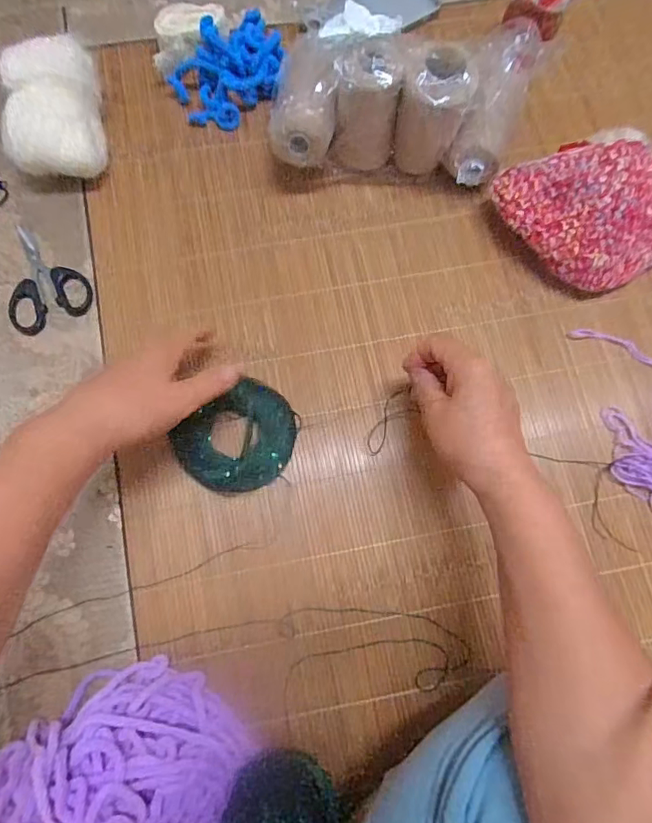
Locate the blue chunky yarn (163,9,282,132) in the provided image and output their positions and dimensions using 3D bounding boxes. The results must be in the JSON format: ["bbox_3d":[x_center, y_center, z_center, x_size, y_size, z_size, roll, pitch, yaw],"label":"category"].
[{"bbox_3d":[-0.095,-0.347,0.512,0.120,0.040,0.085,-35,79,-8],"label":"blue chunky yarn"}]

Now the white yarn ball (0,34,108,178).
[{"bbox_3d":[-0.255,-0.278,0.473,0.080,0.083,0.106,-5,76,-1],"label":"white yarn ball"}]

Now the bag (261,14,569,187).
[{"bbox_3d":[0.067,-0.265,0.456,0.227,0.117,0.079,4,76,1],"label":"bag"}]

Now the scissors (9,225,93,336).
[{"bbox_3d":[-0.273,-0.133,0.479,0.075,0.005,0.110,-25,78,-6],"label":"scissors"}]

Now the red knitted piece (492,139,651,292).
[{"bbox_3d":[0.253,-0.186,0.461,0.163,0.078,0.134,-26,78,-6],"label":"red knitted piece"}]

